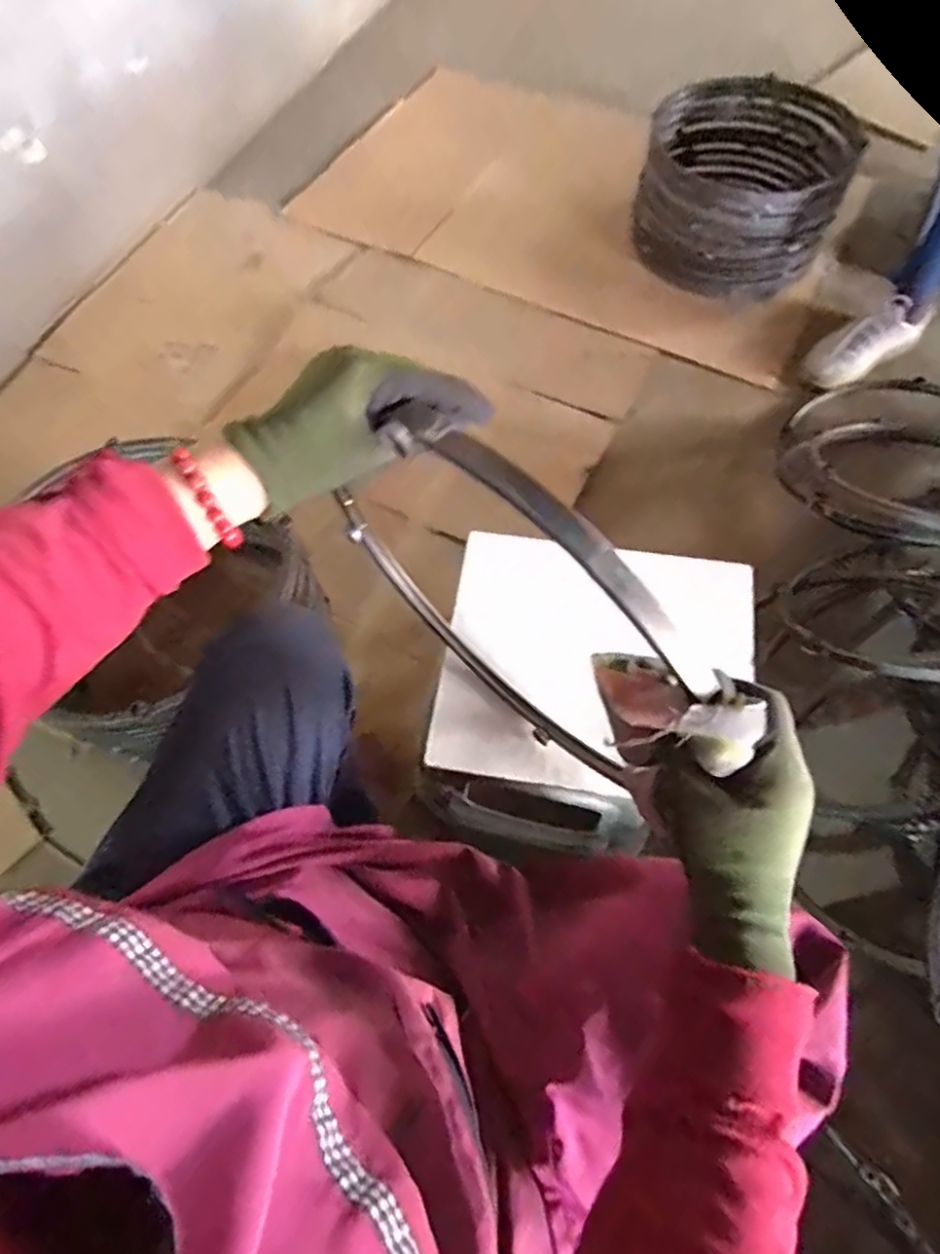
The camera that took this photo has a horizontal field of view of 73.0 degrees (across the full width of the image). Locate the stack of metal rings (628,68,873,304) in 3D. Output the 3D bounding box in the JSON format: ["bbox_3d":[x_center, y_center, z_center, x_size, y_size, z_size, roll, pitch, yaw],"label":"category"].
[{"bbox_3d":[0.539,-0.888,1.292,0.371,0.201,0.385,11,66,8],"label":"stack of metal rings"}]

